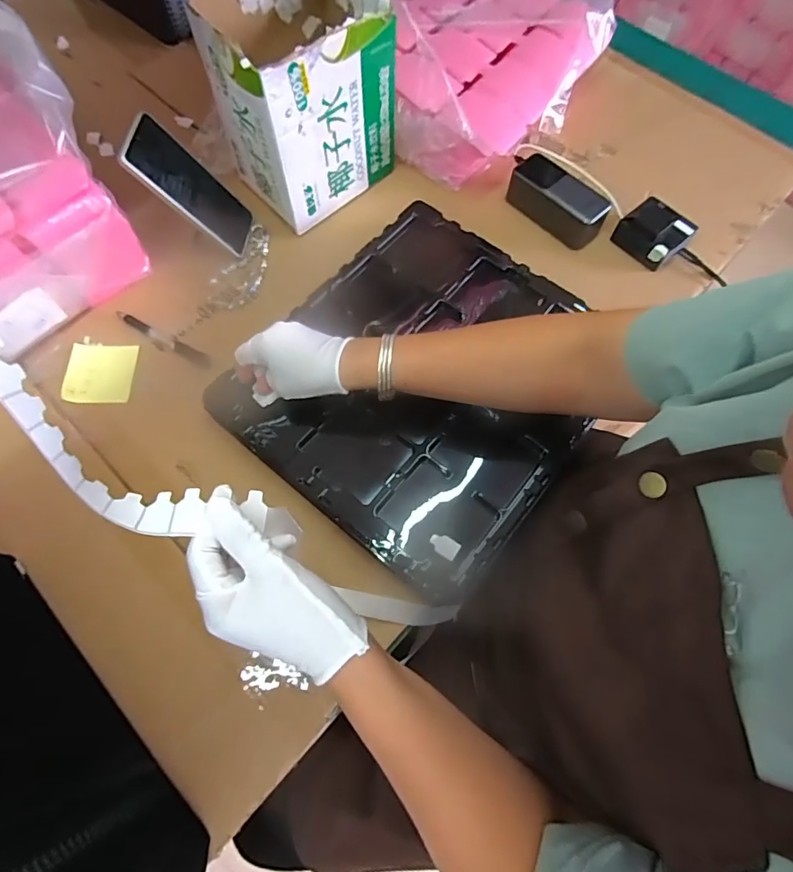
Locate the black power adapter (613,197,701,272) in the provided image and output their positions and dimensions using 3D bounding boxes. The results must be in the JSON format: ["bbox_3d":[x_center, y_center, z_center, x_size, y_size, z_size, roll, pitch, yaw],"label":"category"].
[{"bbox_3d":[0.336,-0.266,0.640,0.073,0.040,0.075,-35,73,-15],"label":"black power adapter"}]

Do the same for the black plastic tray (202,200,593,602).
[{"bbox_3d":[0.036,-0.059,0.559,0.325,0.063,0.366,38,72,13],"label":"black plastic tray"}]

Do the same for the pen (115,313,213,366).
[{"bbox_3d":[-0.279,-0.116,0.587,0.135,0.009,0.016,26,69,9],"label":"pen"}]

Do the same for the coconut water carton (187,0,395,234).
[{"bbox_3d":[-0.109,-0.410,0.596,0.186,0.192,0.148,-39,74,-16],"label":"coconut water carton"}]

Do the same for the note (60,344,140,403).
[{"bbox_3d":[-0.345,-0.073,0.574,0.078,0.007,0.073,2,68,-1],"label":"note"}]

